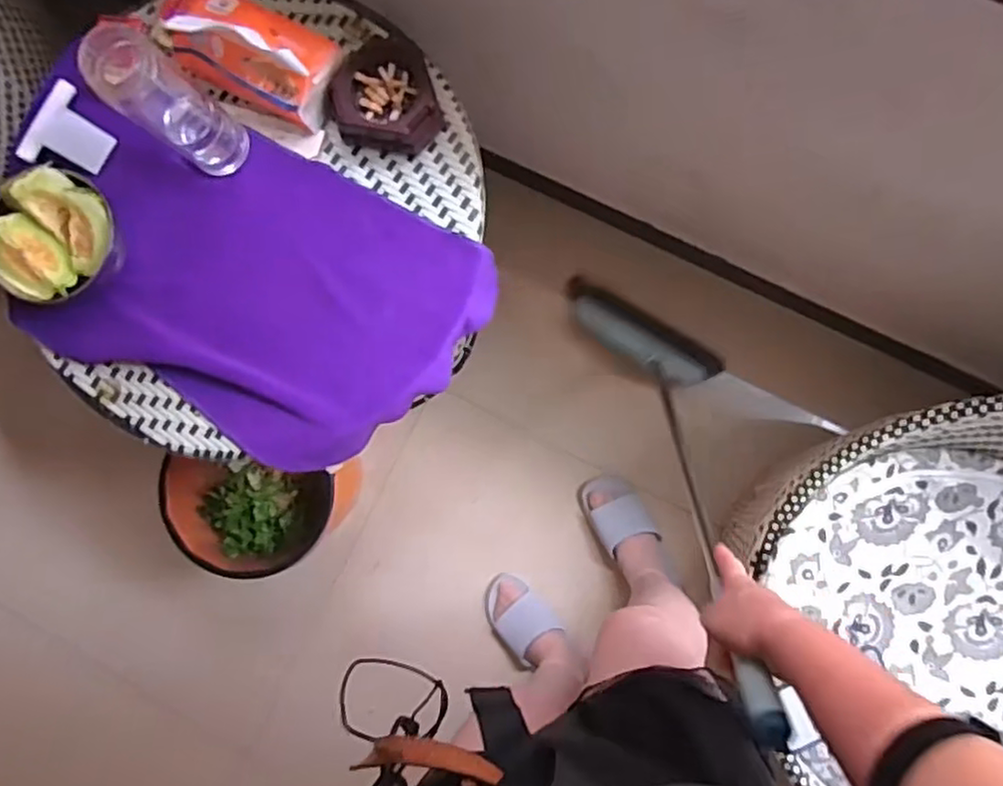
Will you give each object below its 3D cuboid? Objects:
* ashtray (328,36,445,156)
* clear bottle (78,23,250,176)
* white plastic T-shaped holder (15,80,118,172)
[{"bbox_3d":[-0.126,-0.345,0.766,0.124,0.049,0.126,0,87,4],"label":"ashtray"},{"bbox_3d":[-0.341,-0.296,0.710,0.069,0.229,0.072,0,87,4],"label":"clear bottle"},{"bbox_3d":[-0.492,-0.292,0.774,0.009,0.080,0.095,31,87,34],"label":"white plastic T-shaped holder"}]

